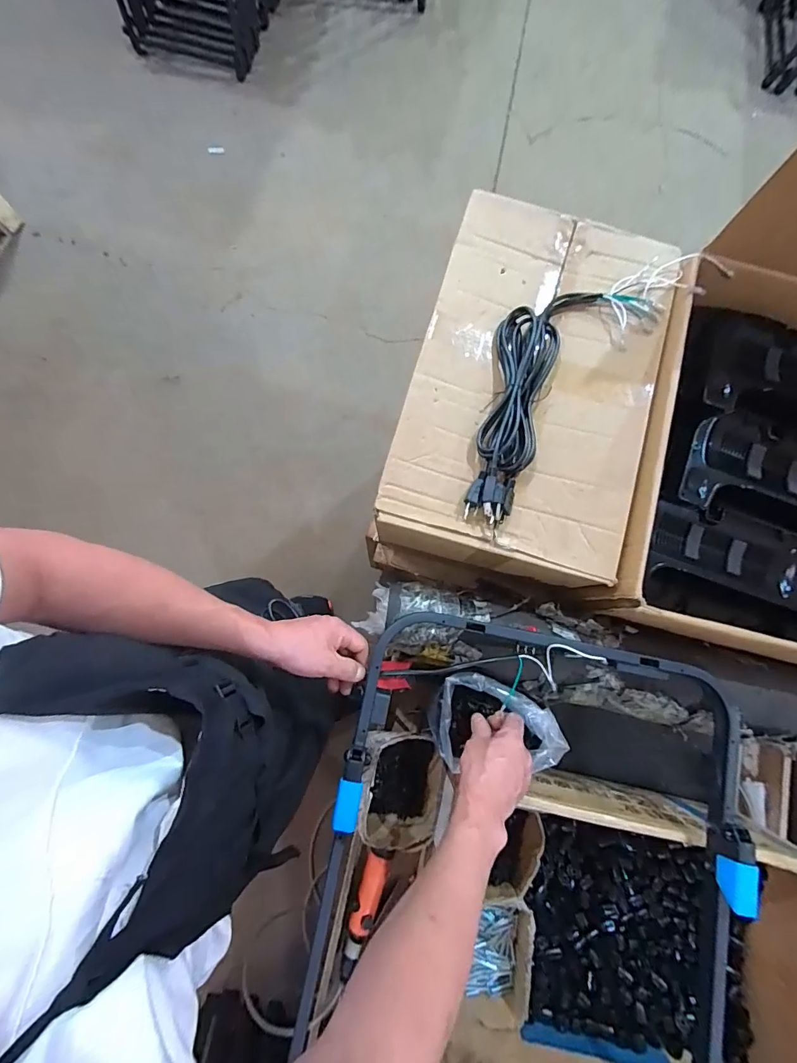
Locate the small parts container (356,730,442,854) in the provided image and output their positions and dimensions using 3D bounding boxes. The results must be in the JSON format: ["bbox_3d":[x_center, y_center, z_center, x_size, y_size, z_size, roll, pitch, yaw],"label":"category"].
[{"bbox_3d":[0.003,0.424,0.728,0.136,0.091,0.168,11,80,1],"label":"small parts container"}]

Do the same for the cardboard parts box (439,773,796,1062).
[{"bbox_3d":[0.347,0.583,0.631,0.459,0.162,0.352,14,80,1],"label":"cardboard parts box"}]

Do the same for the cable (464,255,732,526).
[{"bbox_3d":[0.242,-0.248,0.627,0.512,0.031,0.200,-42,83,-8],"label":"cable"}]

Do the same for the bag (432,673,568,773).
[{"bbox_3d":[0.143,0.279,0.652,0.179,0.080,0.129,0,80,-2],"label":"bag"}]

